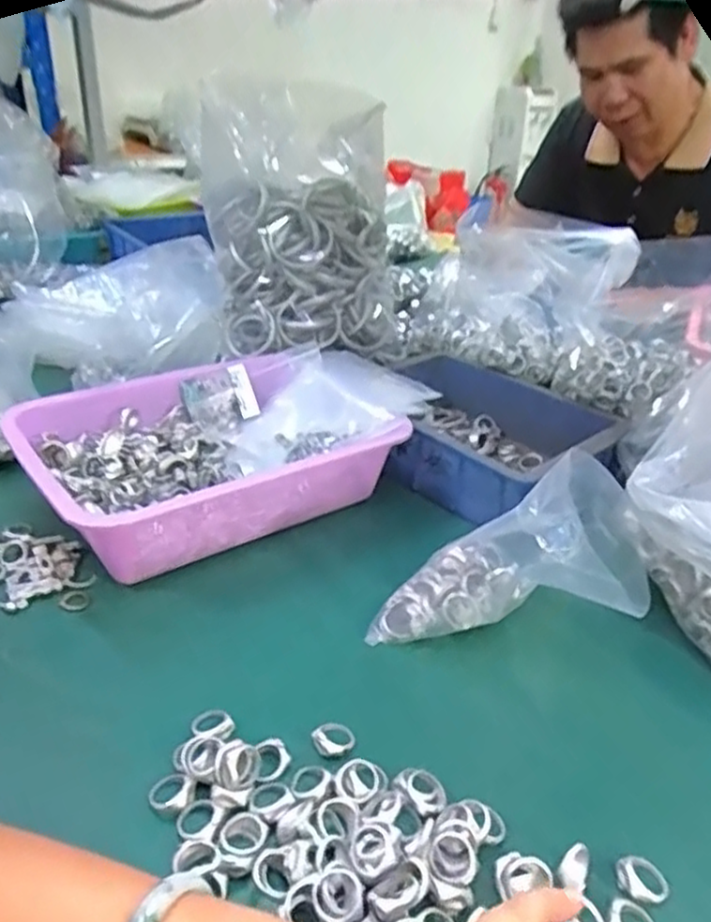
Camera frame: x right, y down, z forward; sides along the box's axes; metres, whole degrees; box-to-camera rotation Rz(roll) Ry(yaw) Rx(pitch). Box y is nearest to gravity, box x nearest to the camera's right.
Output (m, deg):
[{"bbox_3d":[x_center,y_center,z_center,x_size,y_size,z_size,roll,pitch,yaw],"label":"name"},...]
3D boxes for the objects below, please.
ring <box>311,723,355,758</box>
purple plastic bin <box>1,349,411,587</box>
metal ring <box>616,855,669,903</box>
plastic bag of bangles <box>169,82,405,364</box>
[{"bbox_3d":[-0.013,0.164,0.419,0.025,0.007,0.025,4,28,-2],"label":"ring"},{"bbox_3d":[-0.126,0.000,0.628,0.298,0.089,0.216,-17,35,-35],"label":"purple plastic bin"},{"bbox_3d":[0.143,0.208,0.352,0.024,0.010,0.019,2,28,-4],"label":"metal ring"},{"bbox_3d":[-0.063,-0.270,0.807,0.242,0.261,0.139,-2,30,-9],"label":"plastic bag of bangles"}]

